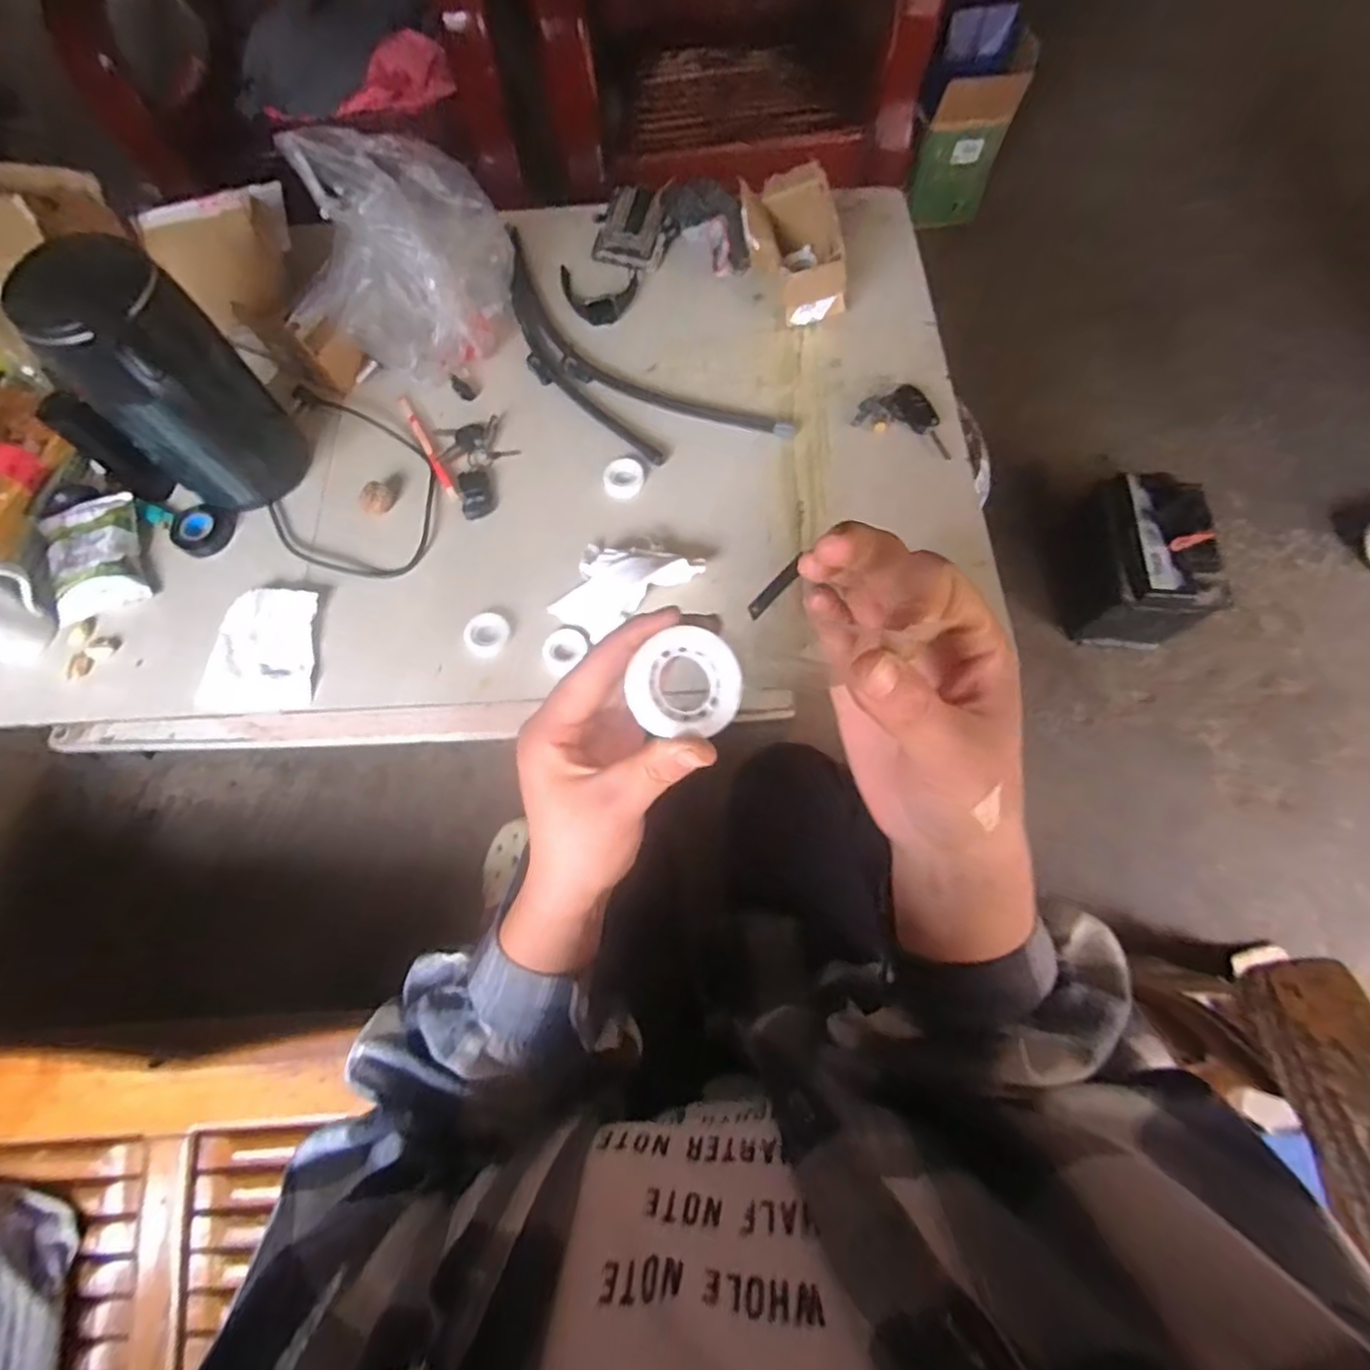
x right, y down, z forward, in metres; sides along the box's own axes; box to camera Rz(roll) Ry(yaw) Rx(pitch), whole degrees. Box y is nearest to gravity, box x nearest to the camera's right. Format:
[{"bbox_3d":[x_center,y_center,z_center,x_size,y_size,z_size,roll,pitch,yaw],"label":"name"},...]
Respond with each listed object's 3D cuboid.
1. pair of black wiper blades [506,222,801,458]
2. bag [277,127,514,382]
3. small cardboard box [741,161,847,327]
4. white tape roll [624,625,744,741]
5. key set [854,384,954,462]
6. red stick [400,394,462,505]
[{"bbox_3d":[-0.101,-0.417,0.827,0.519,0.027,0.145,40,74,15],"label":"pair of black wiper blades"},{"bbox_3d":[-0.336,-0.523,0.771,0.200,0.175,0.246,30,72,12],"label":"bag"},{"bbox_3d":[0.133,-0.535,0.804,0.125,0.110,0.179,-2,68,1],"label":"small cardboard box"},{"bbox_3d":[0.001,-0.001,0.280,0.046,0.015,0.046,2,83,-13],"label":"white tape roll"},{"bbox_3d":[0.269,-0.320,0.764,0.117,0.014,0.077,28,72,12],"label":"key set"},{"bbox_3d":[-0.323,-0.299,0.805,0.014,0.009,0.199,-28,70,-9],"label":"red stick"}]

